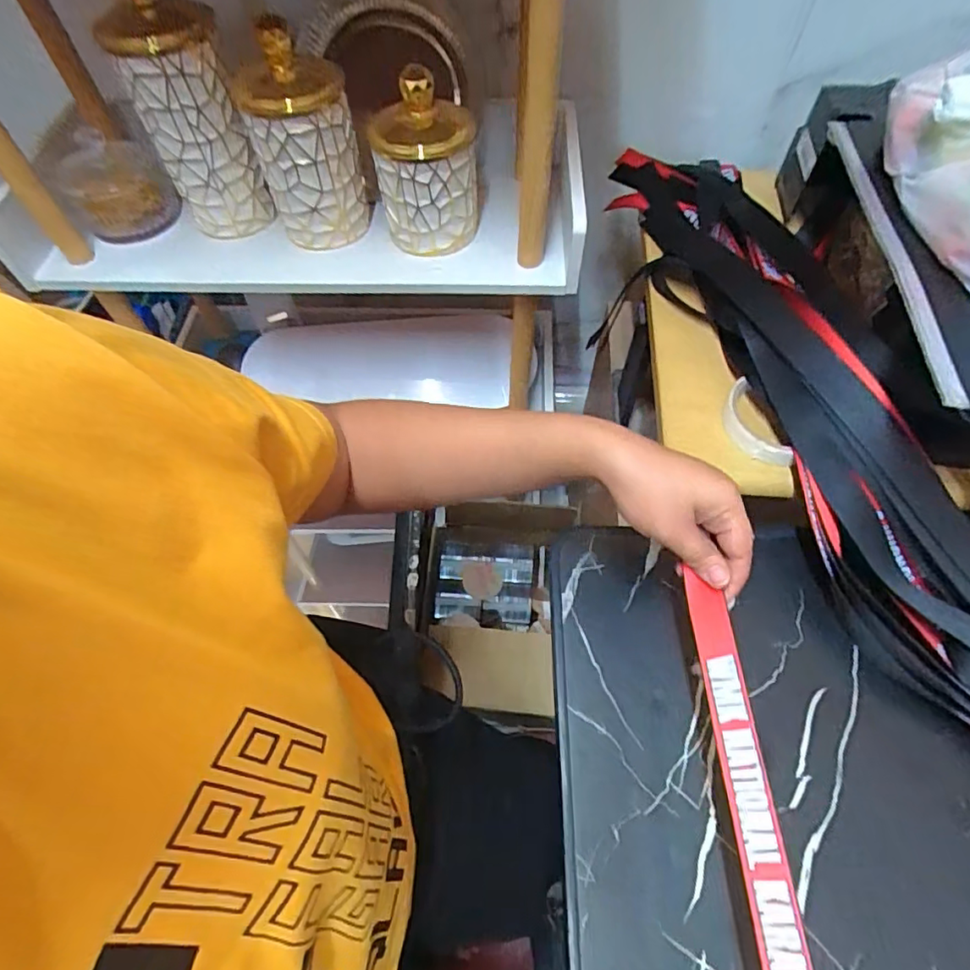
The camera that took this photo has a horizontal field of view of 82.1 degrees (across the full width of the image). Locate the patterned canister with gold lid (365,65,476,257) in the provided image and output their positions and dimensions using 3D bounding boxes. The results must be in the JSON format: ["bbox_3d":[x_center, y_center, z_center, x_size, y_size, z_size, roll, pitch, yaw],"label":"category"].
[{"bbox_3d":[-0.063,-0.334,0.580,0.100,0.145,0.111,-9,58,-4],"label":"patterned canister with gold lid"}]

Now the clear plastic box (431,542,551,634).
[{"bbox_3d":[0.014,0.192,1.052,0.217,0.067,0.163,2,57,3],"label":"clear plastic box"}]

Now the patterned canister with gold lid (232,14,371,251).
[{"bbox_3d":[-0.190,-0.357,0.579,0.107,0.175,0.102,-11,58,-6],"label":"patterned canister with gold lid"}]

